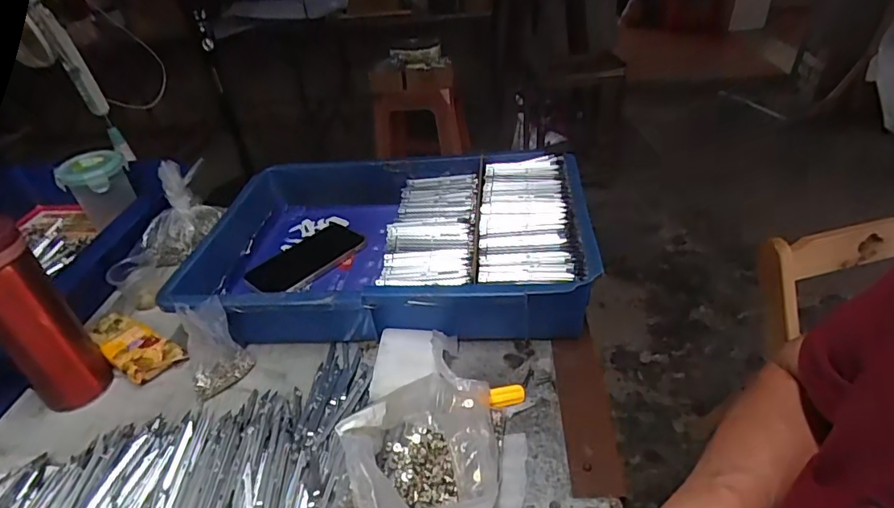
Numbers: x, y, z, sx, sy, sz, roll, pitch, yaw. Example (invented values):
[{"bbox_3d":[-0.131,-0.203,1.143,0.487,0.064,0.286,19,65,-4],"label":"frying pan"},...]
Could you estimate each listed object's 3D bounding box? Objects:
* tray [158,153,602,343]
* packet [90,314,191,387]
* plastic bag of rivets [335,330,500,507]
[{"bbox_3d":[-0.063,-0.008,0.597,0.441,0.091,0.288,0,36,6],"label":"tray"},{"bbox_3d":[-0.332,0.099,0.536,0.108,0.038,0.053,21,43,33],"label":"packet"},{"bbox_3d":[-0.021,0.146,0.369,0.116,0.068,0.125,2,36,12],"label":"plastic bag of rivets"}]

